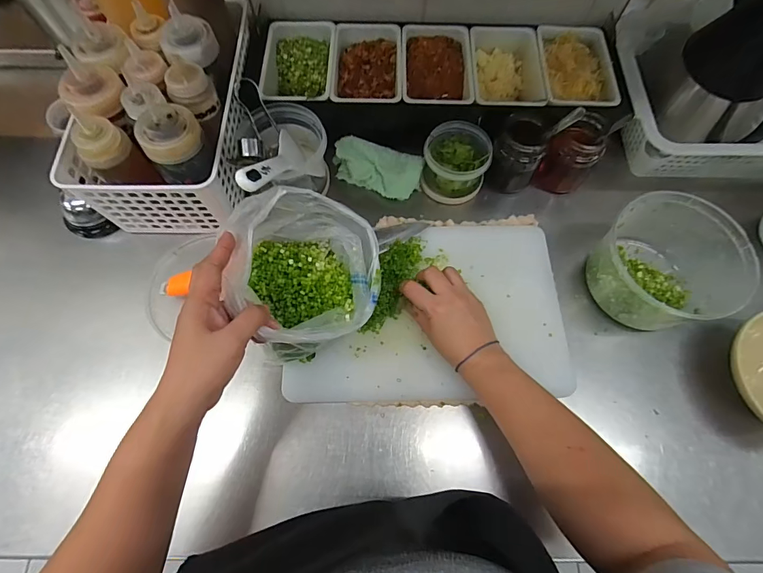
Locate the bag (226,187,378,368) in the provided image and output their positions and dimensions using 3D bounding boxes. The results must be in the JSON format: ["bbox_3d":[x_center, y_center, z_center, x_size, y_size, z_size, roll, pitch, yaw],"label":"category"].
[{"bbox_3d":[-0.070,-0.015,0.396,0.133,0.109,0.147,-6,68,-4],"label":"bag"}]

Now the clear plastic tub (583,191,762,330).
[{"bbox_3d":[0.316,-0.024,0.453,0.136,0.080,0.138,0,67,-1],"label":"clear plastic tub"}]

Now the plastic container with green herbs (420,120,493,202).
[{"bbox_3d":[0.097,-0.163,0.522,0.084,0.069,0.079,9,68,3],"label":"plastic container with green herbs"}]

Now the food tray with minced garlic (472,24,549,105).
[{"bbox_3d":[0.166,-0.281,0.547,0.093,0.063,0.143,2,67,0],"label":"food tray with minced garlic"}]

